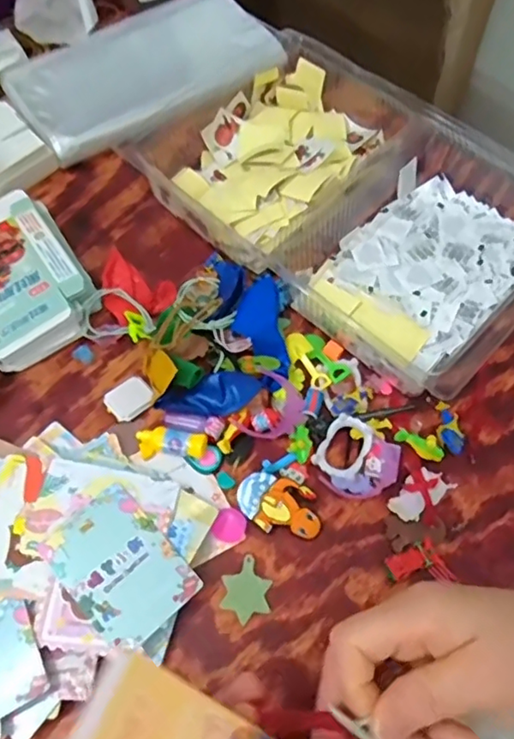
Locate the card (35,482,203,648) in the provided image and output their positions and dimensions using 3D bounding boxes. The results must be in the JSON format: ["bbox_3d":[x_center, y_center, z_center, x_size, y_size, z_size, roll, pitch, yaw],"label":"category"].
[{"bbox_3d":[-0.084,0.118,0.357,0.062,0.004,0.086,-39,71,-21],"label":"card"}]

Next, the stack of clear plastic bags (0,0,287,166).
[{"bbox_3d":[-0.114,-0.298,0.586,0.255,0.039,0.167,-33,64,-20],"label":"stack of clear plastic bags"}]

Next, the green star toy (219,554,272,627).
[{"bbox_3d":[-0.007,0.137,0.364,0.031,0.004,0.032,-36,68,-15],"label":"green star toy"}]

